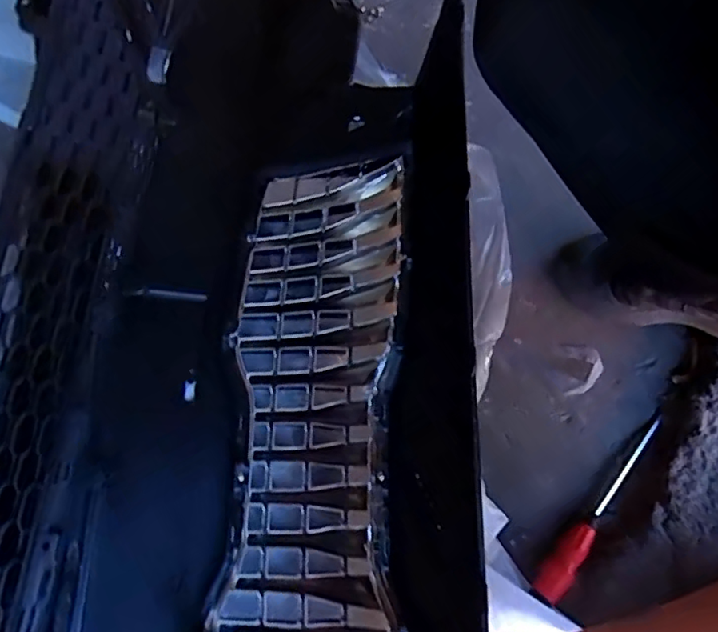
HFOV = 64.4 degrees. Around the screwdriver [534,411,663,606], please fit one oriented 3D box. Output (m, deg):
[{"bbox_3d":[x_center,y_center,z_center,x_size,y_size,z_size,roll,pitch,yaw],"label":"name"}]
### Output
[{"bbox_3d":[0.263,0.196,0.609,0.026,0.026,0.241,40,75,10],"label":"screwdriver"}]

